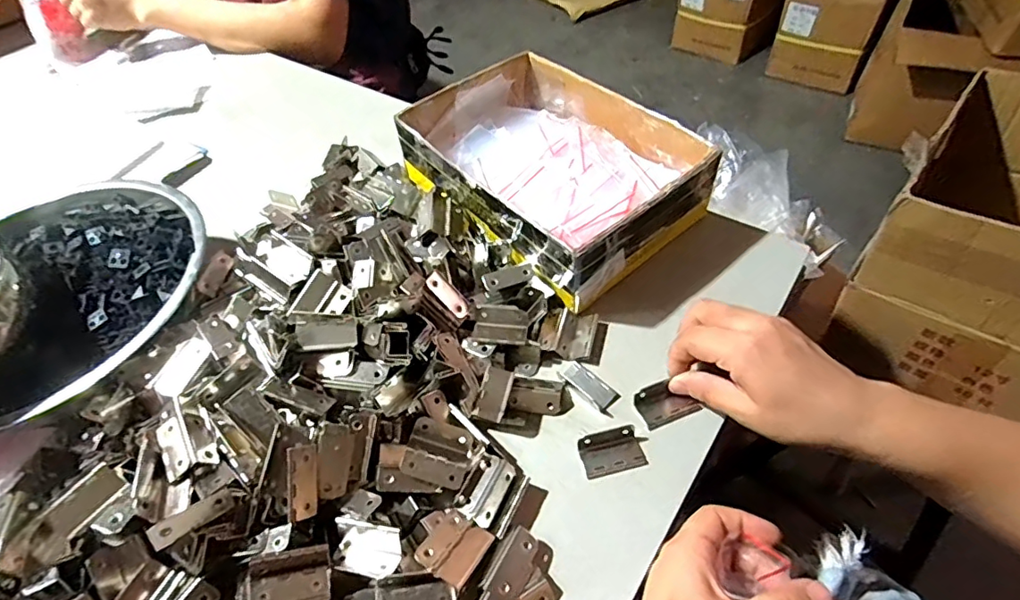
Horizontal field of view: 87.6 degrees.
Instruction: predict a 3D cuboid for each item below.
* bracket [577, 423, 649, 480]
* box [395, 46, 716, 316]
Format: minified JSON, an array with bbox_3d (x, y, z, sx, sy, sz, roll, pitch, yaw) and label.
[{"bbox_3d":[0.070,0.101,0.358,0.045,0.012,0.026,-14,52,-5],"label":"bracket"},{"bbox_3d":[0.036,-0.129,0.495,0.178,0.064,0.249,-37,57,-22],"label":"box"}]

